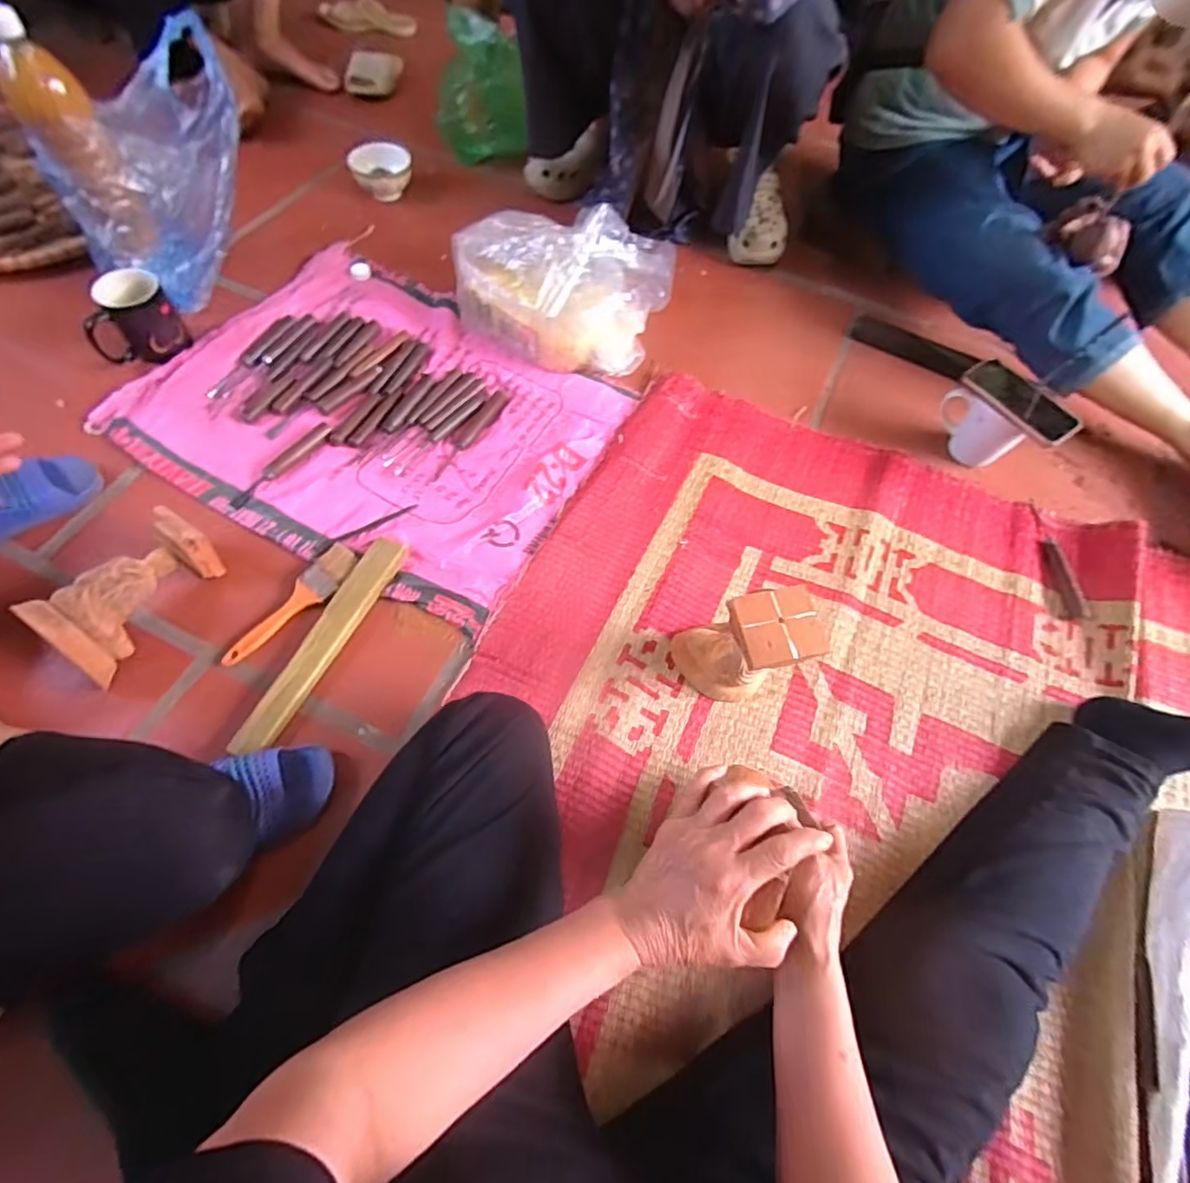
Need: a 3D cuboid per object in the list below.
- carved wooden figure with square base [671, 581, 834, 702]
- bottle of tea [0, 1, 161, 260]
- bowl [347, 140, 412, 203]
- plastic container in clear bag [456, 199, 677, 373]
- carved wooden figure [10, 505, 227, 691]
[{"bbox_3d":[0.152,0.059,0.609,0.099,0.168,0.087,-11,64,-9],"label":"carved wooden figure with square base"},{"bbox_3d":[-0.657,-0.564,0.750,0.073,0.256,0.066,-26,67,-16],"label":"bottle of tea"},{"bbox_3d":[-0.387,-0.765,1.054,0.096,0.062,0.096,1,62,-3],"label":"bowl"},{"bbox_3d":[-0.044,-0.458,0.865,0.317,0.149,0.197,3,62,-2],"label":"plastic container in clear bag"},{"bbox_3d":[-0.509,0.000,0.636,0.078,0.108,0.185,23,63,8],"label":"carved wooden figure"}]

